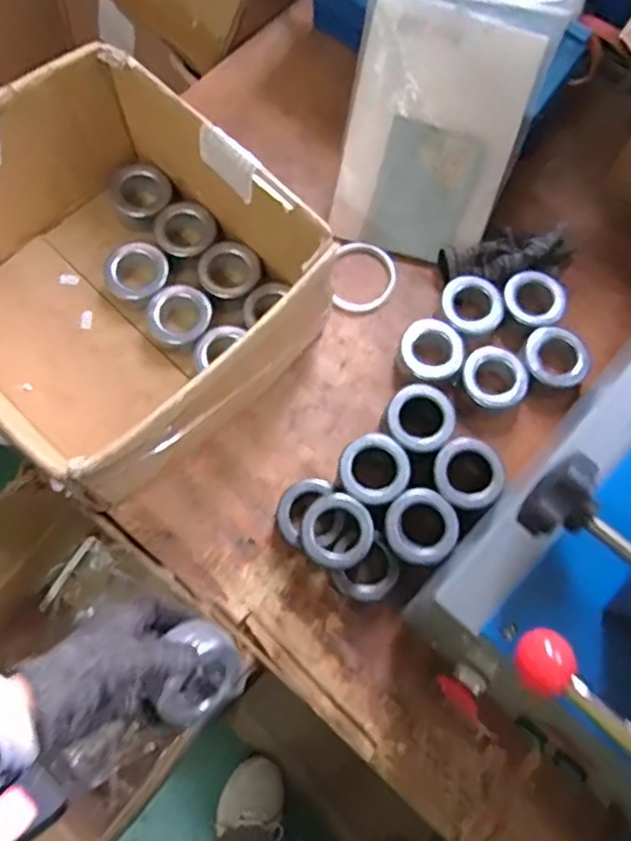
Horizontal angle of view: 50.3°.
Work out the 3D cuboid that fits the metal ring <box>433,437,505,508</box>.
[{"bbox_3d":[0.148,0.049,0.648,0.065,0.016,0.070,0,72,-1],"label":"metal ring"}]

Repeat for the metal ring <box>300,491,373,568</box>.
[{"bbox_3d":[0.020,0.105,0.639,0.067,0.033,0.069,0,72,-1],"label":"metal ring"}]

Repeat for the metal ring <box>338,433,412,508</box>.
[{"bbox_3d":[0.057,0.047,0.651,0.066,0.014,0.069,0,72,-1],"label":"metal ring"}]

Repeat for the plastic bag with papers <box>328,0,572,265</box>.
[{"bbox_3d":[0.124,-0.311,0.716,0.187,0.273,0.026,17,33,4],"label":"plastic bag with papers"}]

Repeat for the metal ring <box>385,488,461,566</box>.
[{"bbox_3d":[0.101,0.099,0.632,0.066,0.014,0.070,0,72,-1],"label":"metal ring"}]

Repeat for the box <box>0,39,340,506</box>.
[{"bbox_3d":[-0.202,-0.136,0.674,0.344,0.188,0.328,41,76,11],"label":"box"}]

